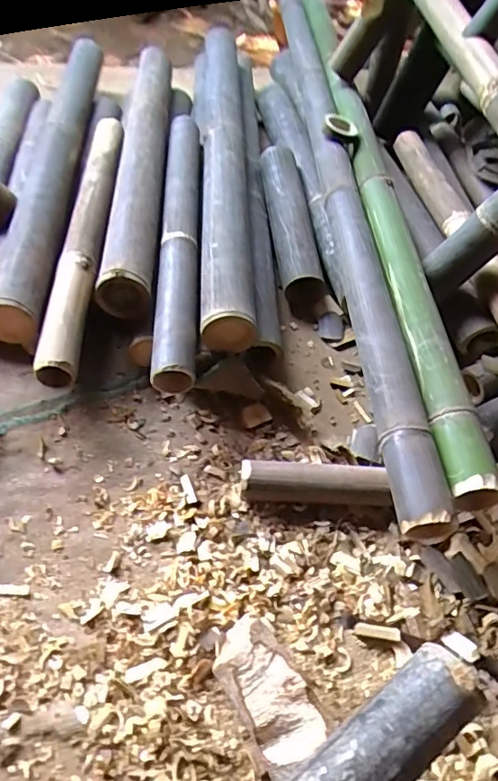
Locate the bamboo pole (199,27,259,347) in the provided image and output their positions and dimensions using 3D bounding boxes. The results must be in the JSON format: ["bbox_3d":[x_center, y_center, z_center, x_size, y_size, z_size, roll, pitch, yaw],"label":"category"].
[{"bbox_3d":[-0.050,-0.463,1.020,0.090,0.096,0.930,0,54,-4],"label":"bamboo pole"}]

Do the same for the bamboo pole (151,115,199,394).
[{"bbox_3d":[-0.114,-0.282,0.897,0.062,0.061,0.649,0,54,-3],"label":"bamboo pole"}]

